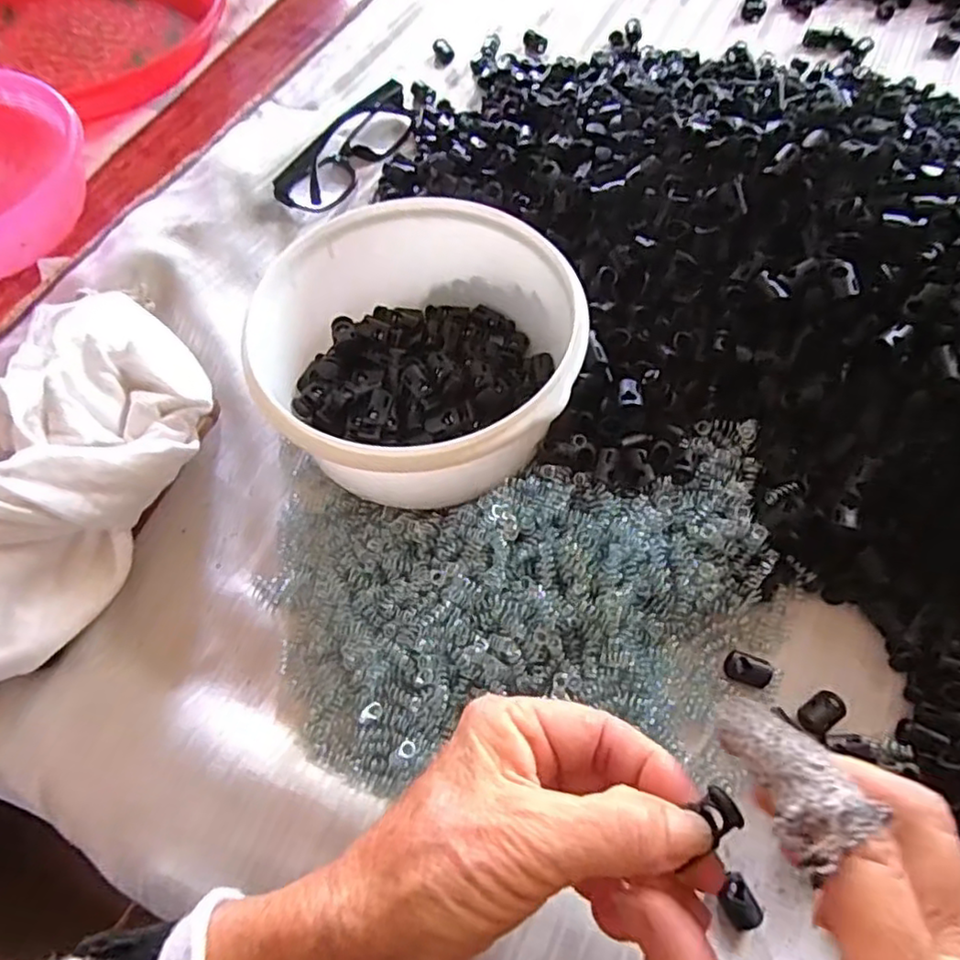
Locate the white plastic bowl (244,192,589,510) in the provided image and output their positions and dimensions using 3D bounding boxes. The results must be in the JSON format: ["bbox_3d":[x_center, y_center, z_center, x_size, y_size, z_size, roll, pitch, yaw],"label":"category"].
[{"bbox_3d":[-0.032,-0.064,0.341,0.149,0.085,0.147,0,64,1],"label":"white plastic bowl"}]

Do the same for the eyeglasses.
[{"bbox_3d":[-0.092,-0.241,0.457,0.037,0.030,0.136,28,67,14],"label":"eyeglasses"}]

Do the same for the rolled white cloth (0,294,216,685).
[{"bbox_3d":[-0.219,0.005,0.316,0.126,0.067,0.217,33,69,16],"label":"rolled white cloth"}]

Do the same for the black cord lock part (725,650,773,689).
[{"bbox_3d":[0.130,0.091,0.307,0.022,0.007,0.014,17,65,9],"label":"black cord lock part"}]

